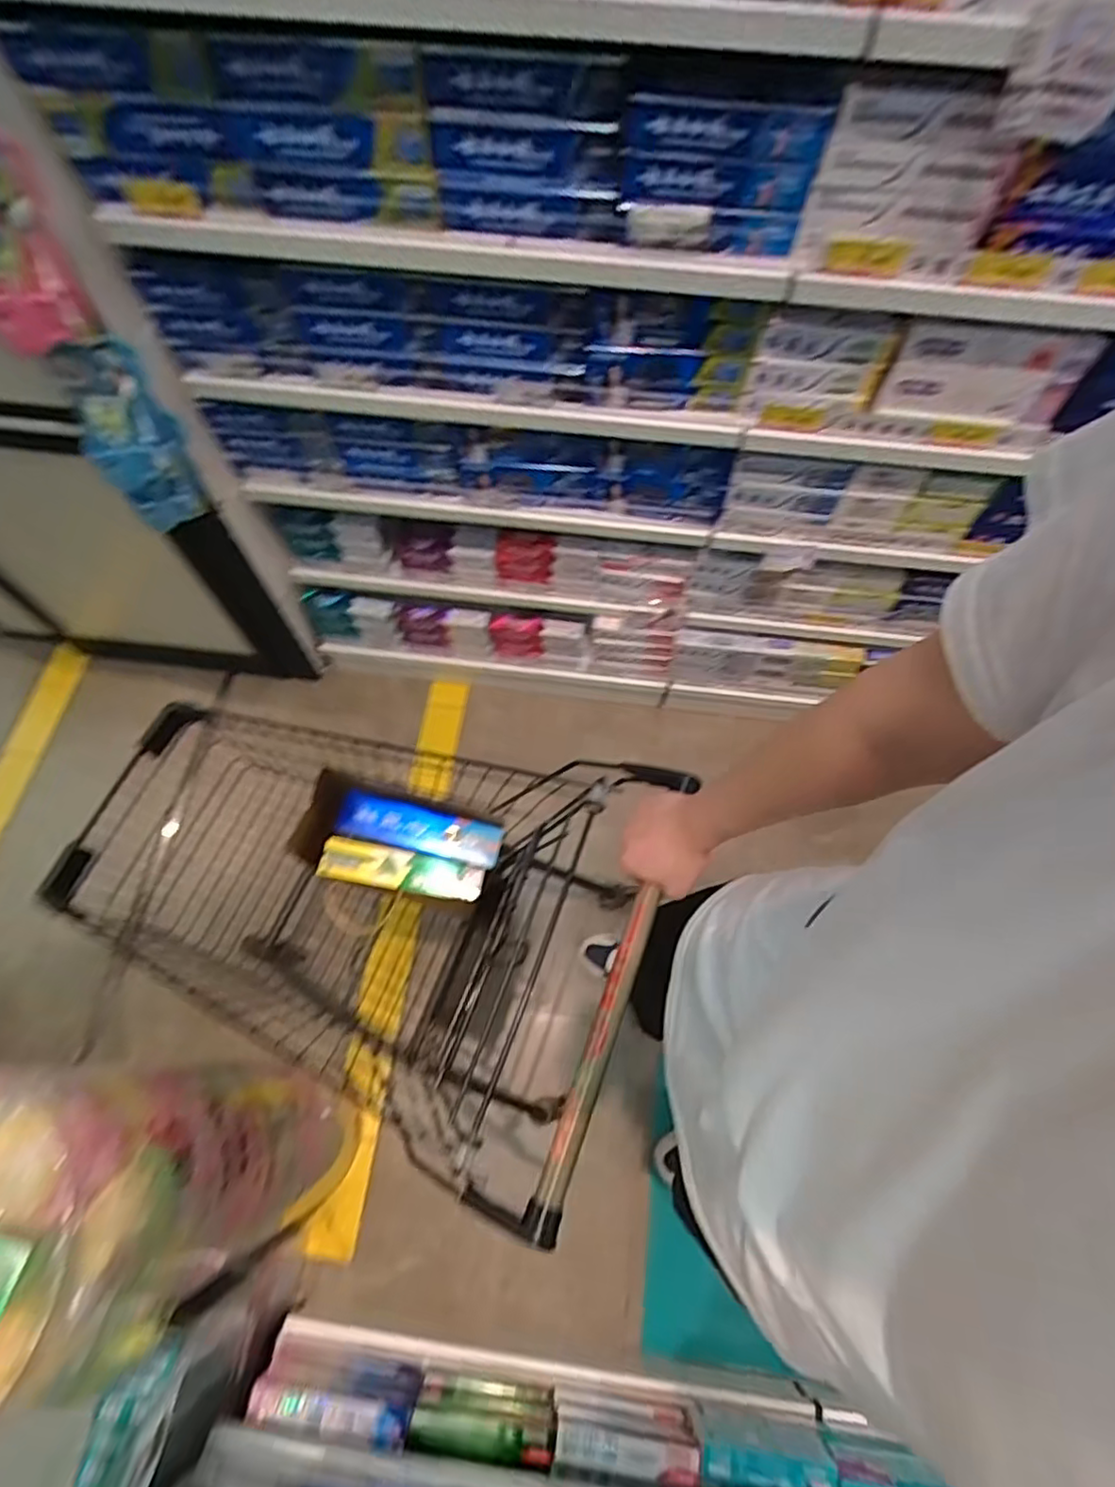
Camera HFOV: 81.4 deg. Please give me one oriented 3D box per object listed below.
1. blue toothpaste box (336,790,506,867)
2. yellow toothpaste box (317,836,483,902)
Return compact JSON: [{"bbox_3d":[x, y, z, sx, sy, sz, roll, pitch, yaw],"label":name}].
[{"bbox_3d":[-0.198,0.123,0.937,0.234,0.037,0.065,11,66,5],"label":"blue toothpaste box"},{"bbox_3d":[-0.219,0.180,0.923,0.224,0.038,0.056,13,65,-10],"label":"yellow toothpaste box"}]

